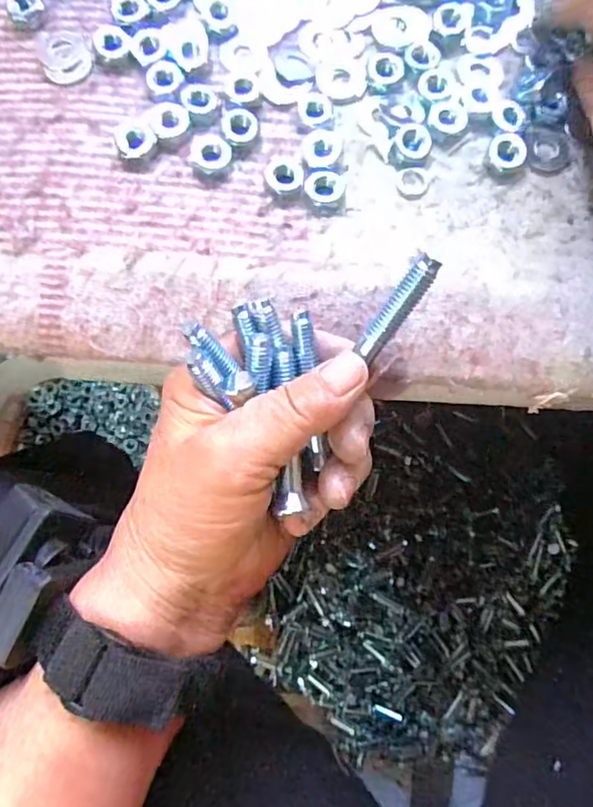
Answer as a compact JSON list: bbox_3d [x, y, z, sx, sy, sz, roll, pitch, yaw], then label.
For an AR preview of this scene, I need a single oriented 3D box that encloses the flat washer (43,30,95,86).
[{"bbox_3d":[-0.102,-0.155,0.243,0.022,0.004,0.028,-12,80,-2],"label":"flat washer"}]

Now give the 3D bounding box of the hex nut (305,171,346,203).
[{"bbox_3d":[0.012,-0.094,0.236,0.017,0.004,0.015,-15,82,-5],"label":"hex nut"}]

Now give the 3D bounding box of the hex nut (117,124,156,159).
[{"bbox_3d":[-0.070,-0.113,0.234,0.016,0.004,0.016,44,81,5],"label":"hex nut"}]

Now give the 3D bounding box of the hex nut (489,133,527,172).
[{"bbox_3d":[0.093,-0.111,0.240,0.015,0.005,0.014,6,80,-2],"label":"hex nut"}]

